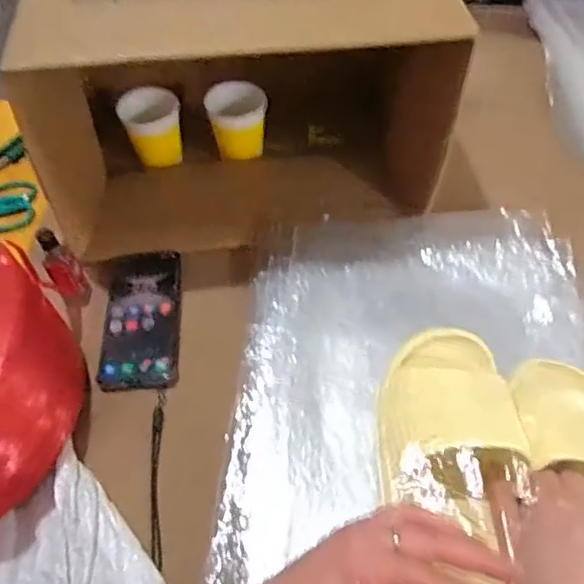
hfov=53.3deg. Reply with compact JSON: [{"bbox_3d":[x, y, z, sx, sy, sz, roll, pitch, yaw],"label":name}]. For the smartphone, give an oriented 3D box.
[{"bbox_3d":[-0.154,0.024,0.597,0.075,0.014,0.160,-5,53,-1],"label":"smartphone"}]

